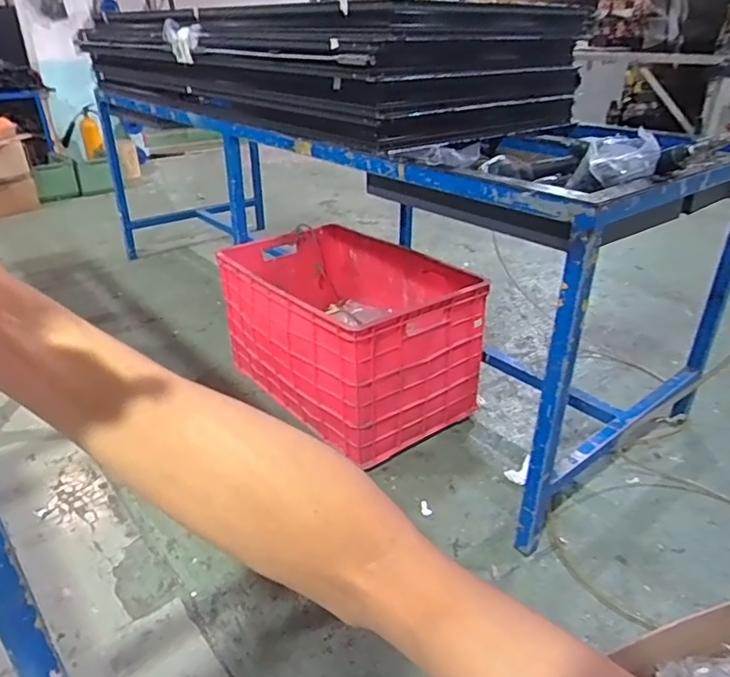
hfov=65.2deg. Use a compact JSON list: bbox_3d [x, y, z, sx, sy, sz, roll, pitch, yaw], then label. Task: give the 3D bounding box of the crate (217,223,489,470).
[{"bbox_3d":[-0.064,-0.030,1.795,0.501,0.418,0.846,-22,36,-34],"label":"crate"}]

